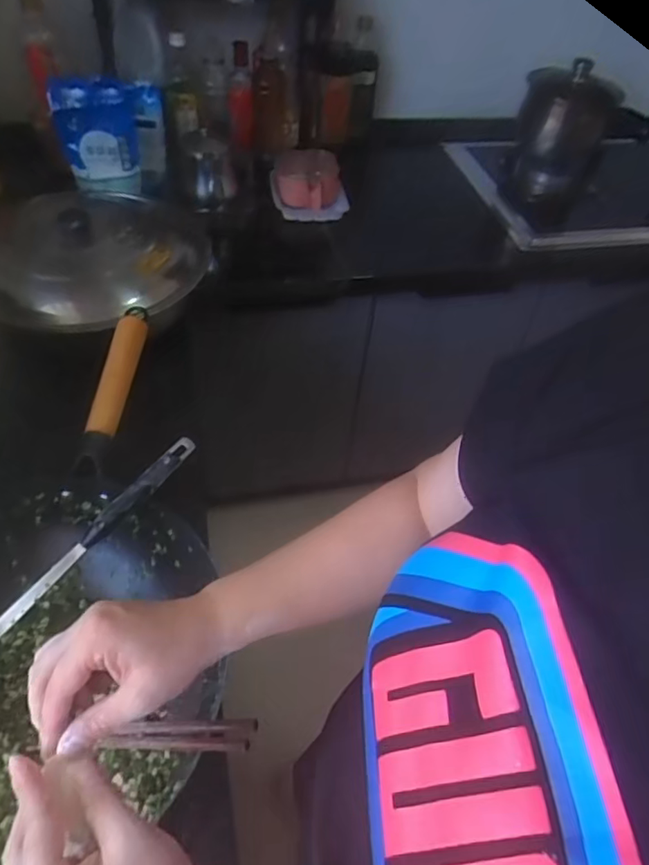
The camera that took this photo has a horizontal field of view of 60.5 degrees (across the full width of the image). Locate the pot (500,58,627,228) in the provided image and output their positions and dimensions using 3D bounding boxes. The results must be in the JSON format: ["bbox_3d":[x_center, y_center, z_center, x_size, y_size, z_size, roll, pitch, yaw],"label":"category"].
[{"bbox_3d":[0.491,-0.628,1.189,0.183,0.268,0.177,22,51,13],"label":"pot"}]

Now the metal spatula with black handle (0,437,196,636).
[{"bbox_3d":[-0.238,0.119,0.496,0.071,0.071,0.310,28,55,16],"label":"metal spatula with black handle"}]

